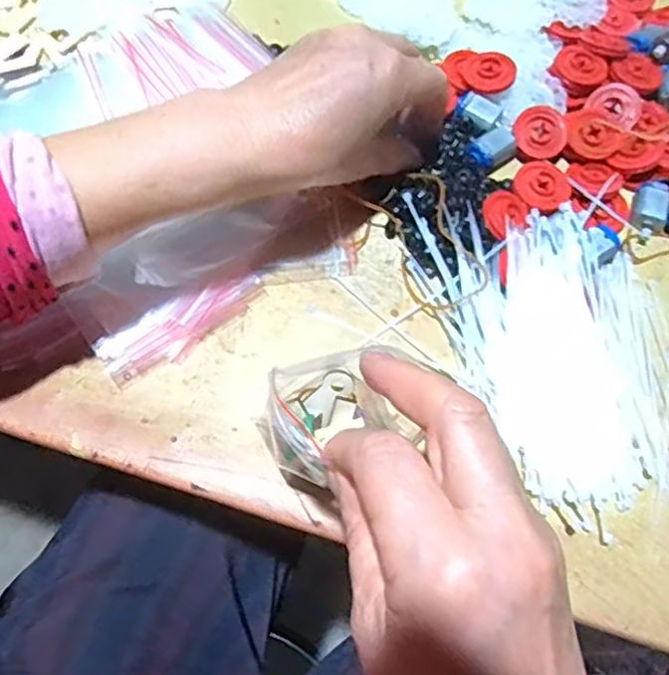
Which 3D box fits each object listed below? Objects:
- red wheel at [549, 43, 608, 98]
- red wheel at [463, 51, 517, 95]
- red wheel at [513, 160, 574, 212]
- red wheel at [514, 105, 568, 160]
[{"bbox_3d":[0.154,-0.169,0.409,0.029,0.009,0.031,0,69,-1],"label":"red wheel"},{"bbox_3d":[0.097,-0.164,0.405,0.031,0.006,0.026,3,88,15],"label":"red wheel"},{"bbox_3d":[0.121,-0.088,0.382,0.032,0.007,0.028,41,74,13],"label":"red wheel"},{"bbox_3d":[0.126,-0.124,0.396,0.031,0.004,0.031,0,89,5],"label":"red wheel"}]

